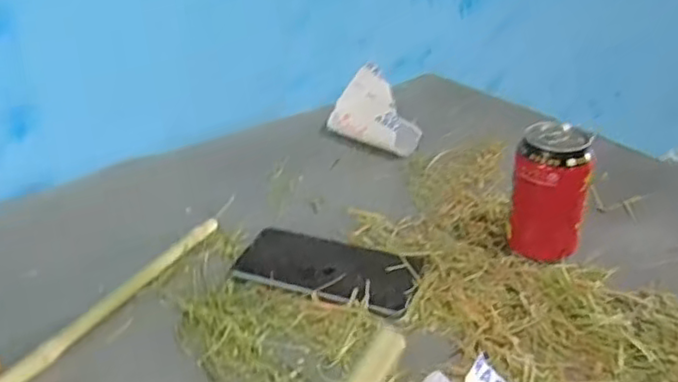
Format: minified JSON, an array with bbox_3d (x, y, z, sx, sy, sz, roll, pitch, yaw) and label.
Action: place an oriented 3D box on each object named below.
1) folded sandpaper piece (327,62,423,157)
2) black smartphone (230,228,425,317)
[{"bbox_3d":[0.048,-0.097,0.798,0.104,0.076,0.071,18,36,28],"label":"folded sandpaper piece"},{"bbox_3d":[-0.010,0.068,0.592,0.157,0.013,0.076,11,34,19],"label":"black smartphone"}]

